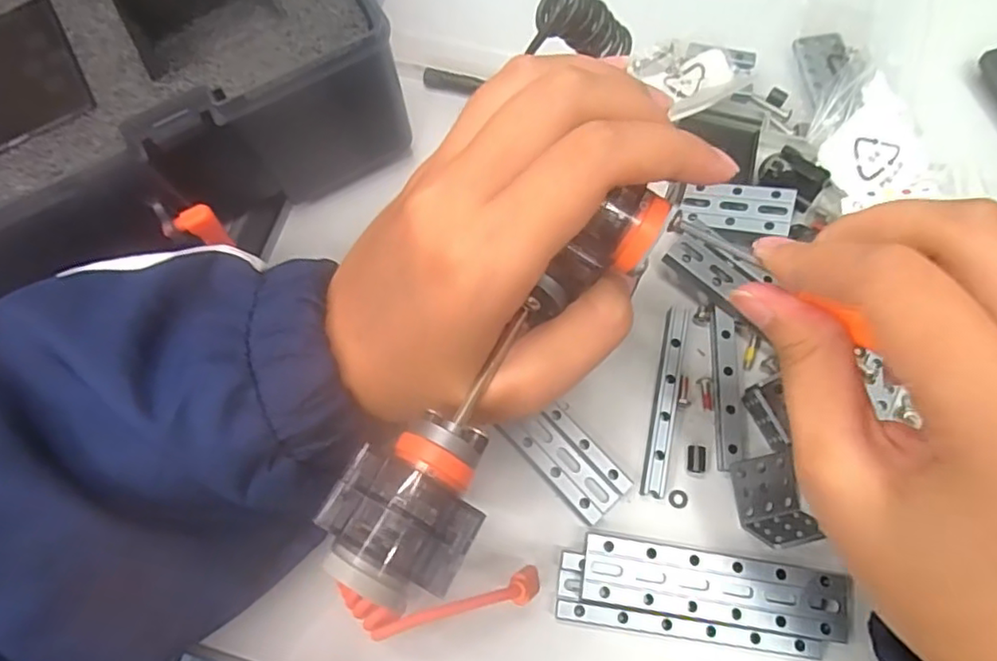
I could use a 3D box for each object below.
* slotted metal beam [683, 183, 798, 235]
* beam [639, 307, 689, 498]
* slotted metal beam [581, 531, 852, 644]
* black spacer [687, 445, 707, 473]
[{"bbox_3d":[0.105,-0.054,0.269,0.045,0.004,0.022,11,73,21],"label":"slotted metal beam"},{"bbox_3d":[0.069,0.028,0.252,0.010,0.007,0.079,11,74,5],"label":"beam"},{"bbox_3d":[0.079,0.095,0.227,0.095,0.009,0.024,8,74,4],"label":"slotted metal beam"},{"bbox_3d":[0.080,0.052,0.245,0.008,0.005,0.011,11,74,5],"label":"black spacer"}]

